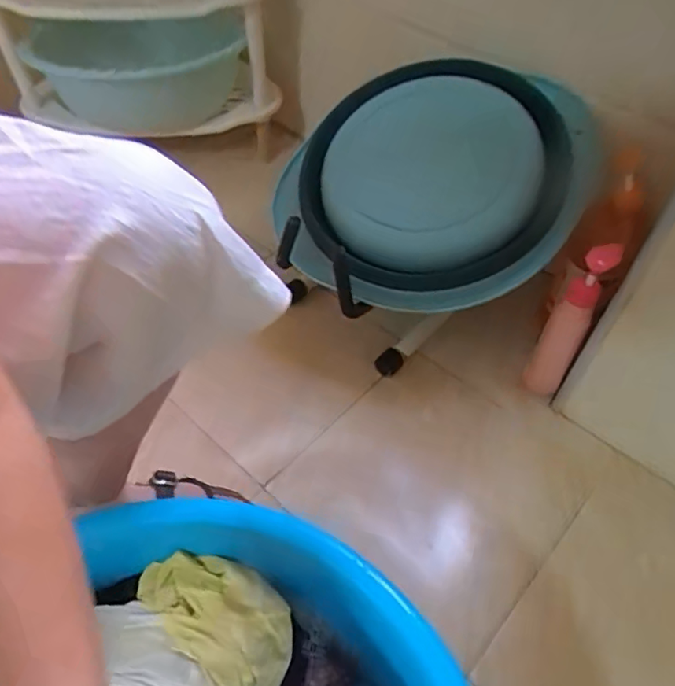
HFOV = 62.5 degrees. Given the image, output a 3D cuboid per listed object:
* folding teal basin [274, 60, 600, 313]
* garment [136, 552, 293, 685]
[{"bbox_3d":[0.118,-0.202,0.720,0.360,0.115,0.371,26,80,18],"label":"folding teal basin"},{"bbox_3d":[-0.103,0.254,0.491,0.114,0.052,0.146,-22,55,-19],"label":"garment"}]

